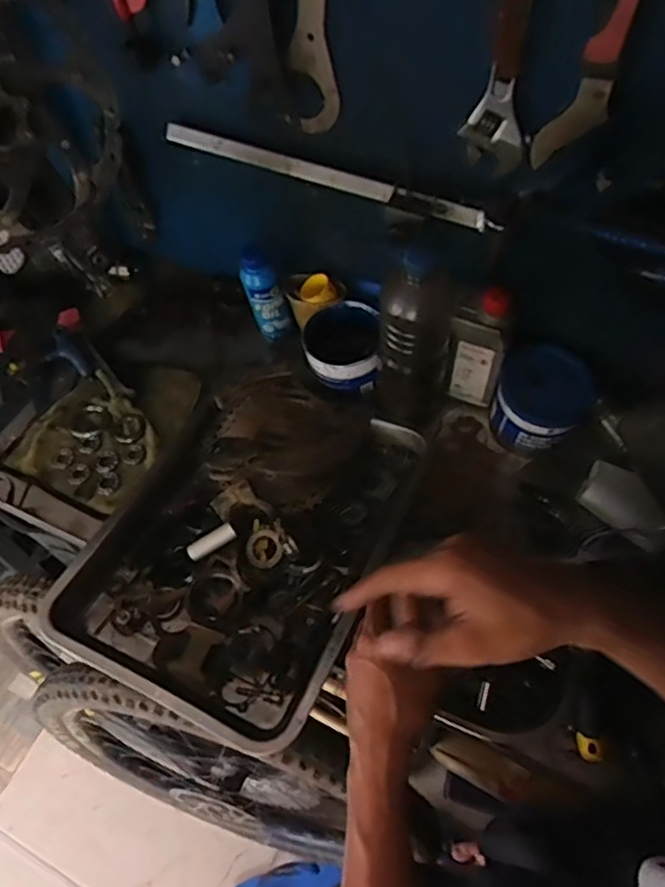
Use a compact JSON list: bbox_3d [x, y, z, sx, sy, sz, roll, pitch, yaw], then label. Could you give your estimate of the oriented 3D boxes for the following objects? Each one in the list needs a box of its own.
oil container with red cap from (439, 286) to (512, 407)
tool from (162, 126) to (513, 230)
[{"bbox_3d":[0.171,-0.114,0.745,0.064,0.167,0.054,12,60,12],"label":"oil container with red cap"},{"bbox_3d":[-0.009,-0.285,0.675,0.384,0.022,0.012,22,60,15],"label":"tool"}]

